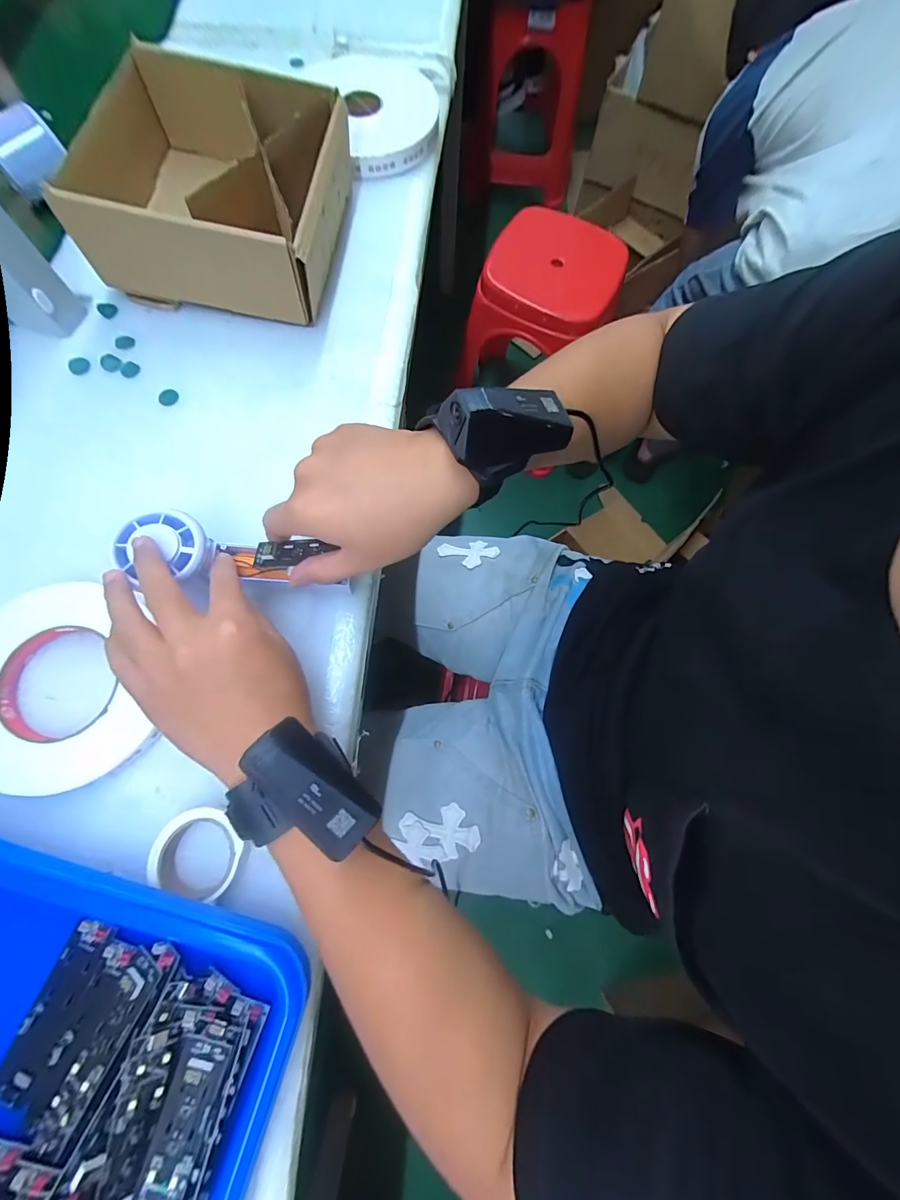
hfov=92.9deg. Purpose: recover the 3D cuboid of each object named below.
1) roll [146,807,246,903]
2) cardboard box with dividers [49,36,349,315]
[{"bbox_3d":[-0.159,0.159,0.274,0.054,0.019,0.047,20,75,3],"label":"roll"},{"bbox_3d":[-0.211,-0.363,0.383,0.215,0.095,0.195,7,78,-2],"label":"cardboard box with dividers"}]

